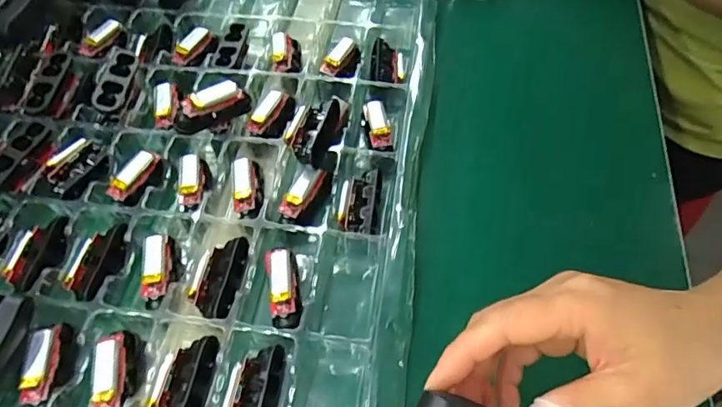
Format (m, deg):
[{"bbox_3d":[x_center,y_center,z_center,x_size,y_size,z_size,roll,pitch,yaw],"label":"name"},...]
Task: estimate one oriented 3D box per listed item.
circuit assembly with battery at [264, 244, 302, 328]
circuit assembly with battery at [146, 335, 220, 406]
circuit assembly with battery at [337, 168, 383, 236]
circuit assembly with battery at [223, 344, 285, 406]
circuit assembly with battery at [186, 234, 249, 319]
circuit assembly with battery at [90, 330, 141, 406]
[{"bbox_3d":[-0.050,0.053,0.330,0.019,0.021,0.049,-9,56,-5],"label":"circuit assembly with battery"},{"bbox_3d":[-0.106,0.107,0.306,0.028,0.014,0.060,6,56,5],"label":"circuit assembly with battery"},{"bbox_3d":[-0.001,0.000,0.373,0.027,0.020,0.048,8,57,7],"label":"circuit assembly with battery"},{"bbox_3d":[-0.064,0.112,0.300,0.029,0.015,0.060,4,56,4],"label":"circuit assembly with battery"},{"bbox_3d":[-0.094,0.048,0.346,0.028,0.013,0.056,10,57,8],"label":"circuit assembly with battery"},{"bbox_3d":[-0.144,0.102,0.306,0.017,0.024,0.055,-10,56,-6],"label":"circuit assembly with battery"}]

